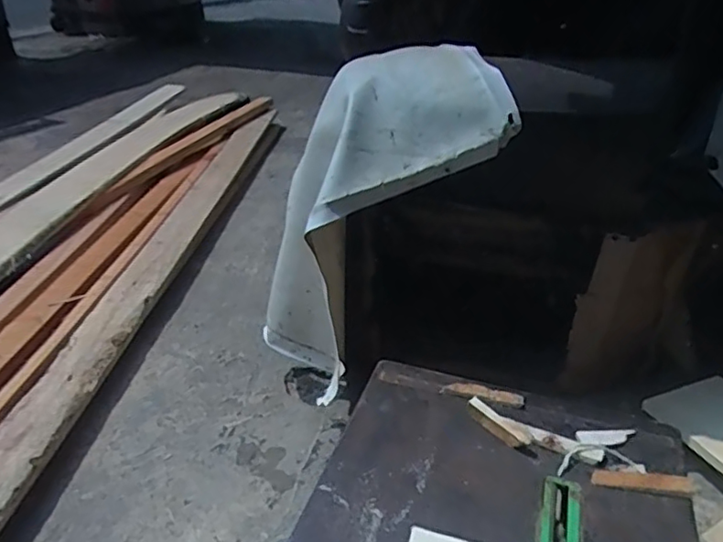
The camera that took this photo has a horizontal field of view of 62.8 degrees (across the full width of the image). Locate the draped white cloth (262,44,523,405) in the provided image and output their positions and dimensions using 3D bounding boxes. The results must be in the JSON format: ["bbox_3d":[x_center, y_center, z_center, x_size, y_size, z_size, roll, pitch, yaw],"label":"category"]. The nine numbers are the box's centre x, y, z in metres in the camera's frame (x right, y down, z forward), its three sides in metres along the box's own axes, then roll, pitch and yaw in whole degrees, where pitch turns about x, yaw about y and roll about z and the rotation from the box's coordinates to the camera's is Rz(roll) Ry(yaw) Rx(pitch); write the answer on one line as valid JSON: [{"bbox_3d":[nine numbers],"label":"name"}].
[{"bbox_3d":[-0.019,-0.057,0.839,0.219,0.543,0.185,30,34,-2],"label":"draped white cloth"}]

